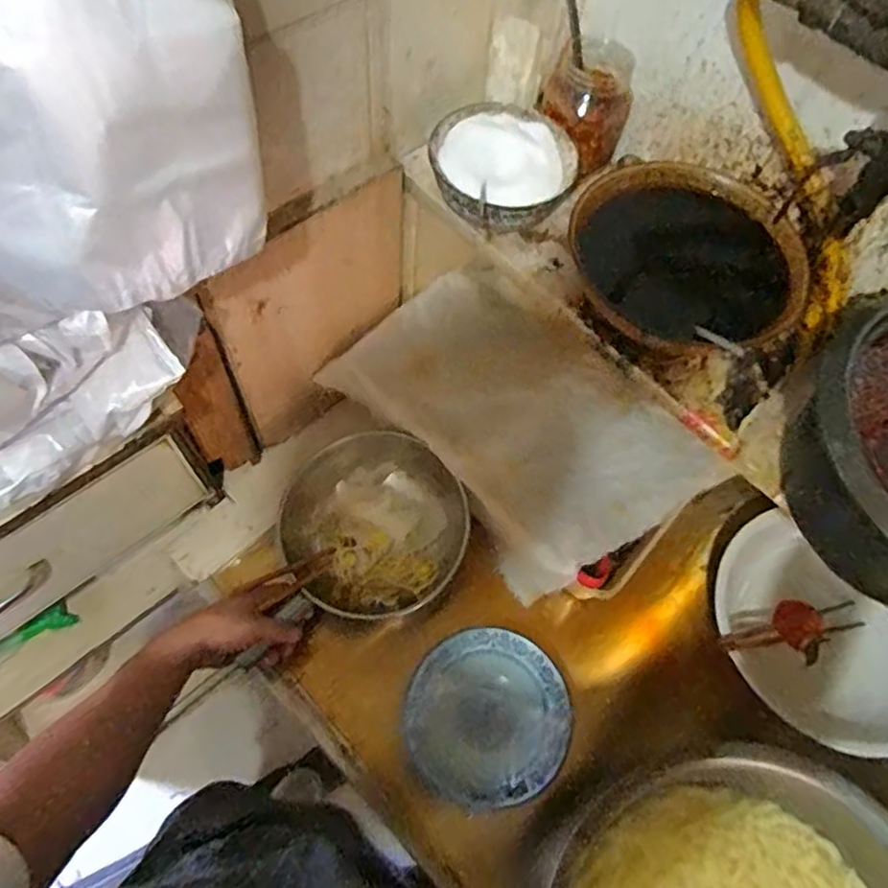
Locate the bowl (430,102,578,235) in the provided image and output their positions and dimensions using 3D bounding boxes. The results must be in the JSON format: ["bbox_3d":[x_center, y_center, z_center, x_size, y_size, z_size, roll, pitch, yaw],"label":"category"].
[{"bbox_3d":[0.057,-0.268,0.645,0.135,0.053,0.140,1,62,-3],"label":"bowl"}]

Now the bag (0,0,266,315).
[{"bbox_3d":[-0.209,-0.202,0.395,0.197,0.218,0.096,-29,68,-17],"label":"bag"}]

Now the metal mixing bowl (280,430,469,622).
[{"bbox_3d":[-0.078,0.095,0.778,0.211,0.074,0.198,1,62,-3],"label":"metal mixing bowl"}]

